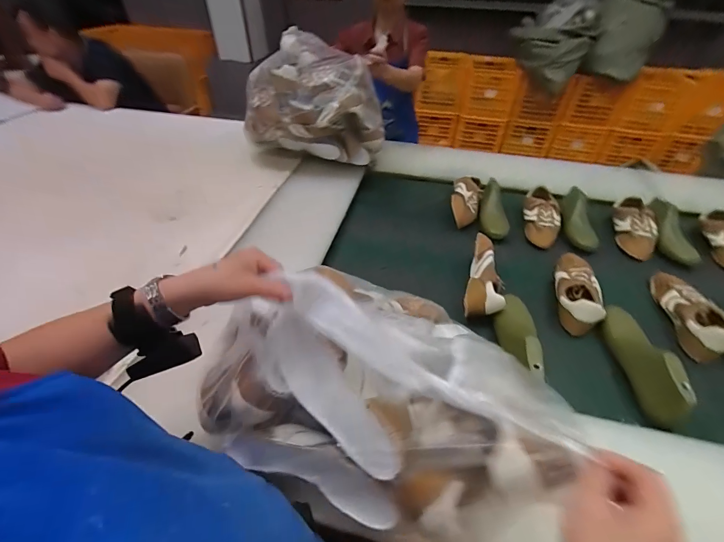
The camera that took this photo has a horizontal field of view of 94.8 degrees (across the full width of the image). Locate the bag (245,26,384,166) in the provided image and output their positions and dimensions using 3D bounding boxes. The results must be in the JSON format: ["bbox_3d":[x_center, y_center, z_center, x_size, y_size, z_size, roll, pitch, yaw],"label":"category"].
[{"bbox_3d":[-0.144,-0.528,1.036,0.405,0.309,0.207,7,42,7],"label":"bag"}]

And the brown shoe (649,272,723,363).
[{"bbox_3d":[0.756,0.094,0.761,0.104,0.068,0.255,9,42,10],"label":"brown shoe"}]

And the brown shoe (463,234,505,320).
[{"bbox_3d":[0.294,0.010,0.787,0.083,0.082,0.235,14,43,15],"label":"brown shoe"}]

